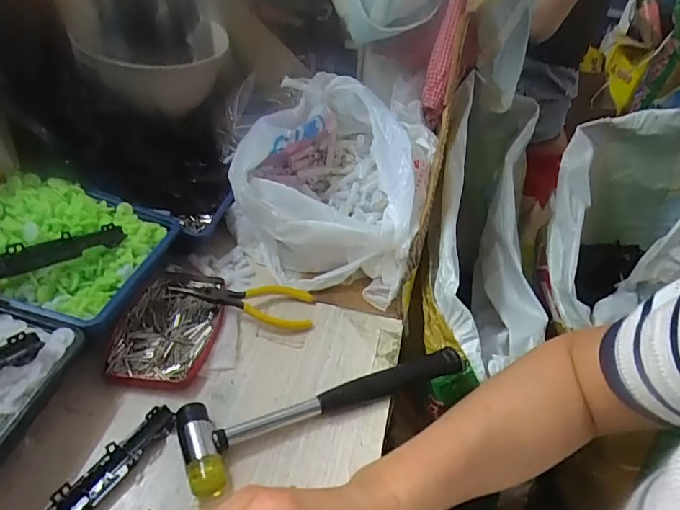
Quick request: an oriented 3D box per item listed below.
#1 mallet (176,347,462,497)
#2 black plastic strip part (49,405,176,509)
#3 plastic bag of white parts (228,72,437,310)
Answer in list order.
[{"bbox_3d":[-0.002,0.111,0.367,0.234,0.020,0.059,-14,44,-23],"label":"mallet"},{"bbox_3d":[-0.159,0.148,0.311,0.023,0.010,0.118,25,43,21],"label":"black plastic strip part"},{"bbox_3d":[-0.002,-0.085,0.521,0.188,0.123,0.244,13,40,7],"label":"plastic bag of white parts"}]

